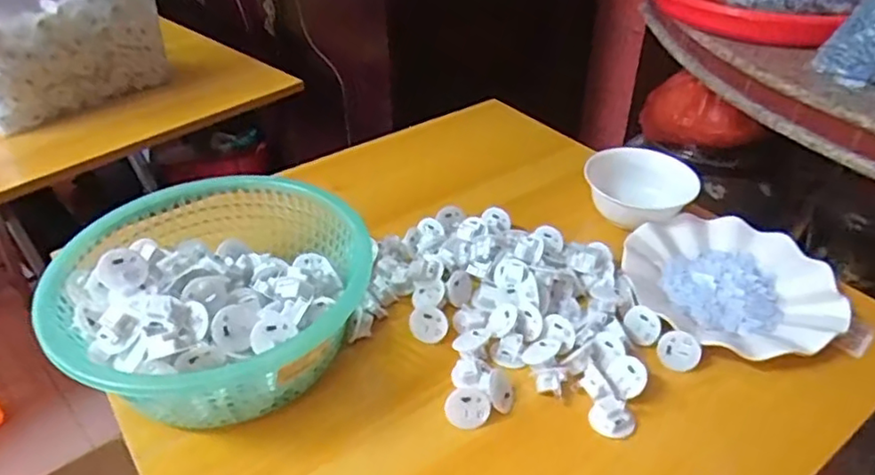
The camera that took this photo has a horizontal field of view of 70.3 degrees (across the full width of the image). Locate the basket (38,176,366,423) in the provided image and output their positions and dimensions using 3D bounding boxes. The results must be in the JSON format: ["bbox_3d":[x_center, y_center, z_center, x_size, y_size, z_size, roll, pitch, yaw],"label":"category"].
[{"bbox_3d":[-0.177,0.048,0.513,0.237,0.091,0.222,-21,42,-24],"label":"basket"}]

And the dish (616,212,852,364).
[{"bbox_3d":[0.268,0.042,0.571,0.180,0.023,0.180,-1,38,0],"label":"dish"}]

